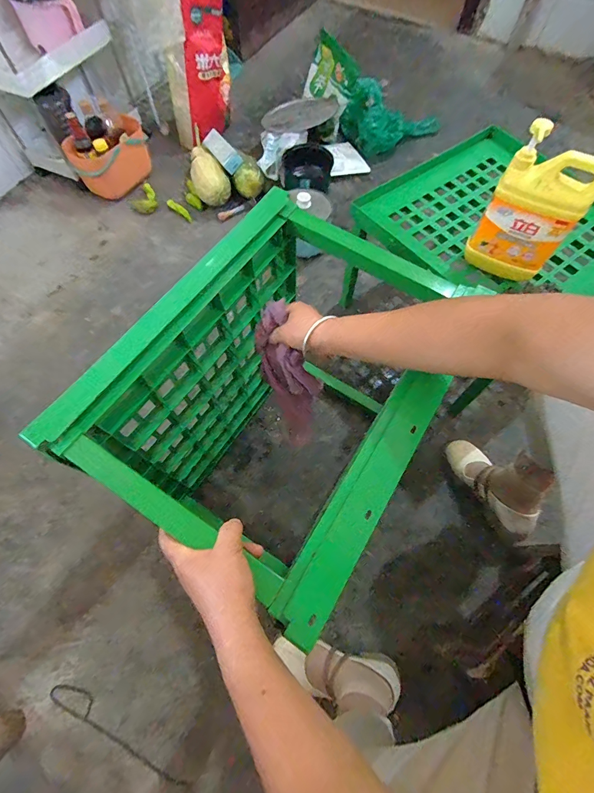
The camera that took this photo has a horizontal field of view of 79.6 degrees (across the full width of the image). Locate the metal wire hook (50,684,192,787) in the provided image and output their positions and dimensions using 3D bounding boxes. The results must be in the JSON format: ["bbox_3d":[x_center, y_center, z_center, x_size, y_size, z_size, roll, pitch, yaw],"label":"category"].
[{"bbox_3d":[-0.337,0.641,0.679,0.319,0.014,0.039,24,68,12],"label":"metal wire hook"}]

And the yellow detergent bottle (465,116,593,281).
[{"bbox_3d":[0.418,-0.323,0.643,0.144,0.242,0.076,29,68,12],"label":"yellow detergent bottle"}]

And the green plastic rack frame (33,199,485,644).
[{"bbox_3d":[-0.018,0.040,0.651,0.388,0.473,0.478,30,70,14],"label":"green plastic rack frame"}]

